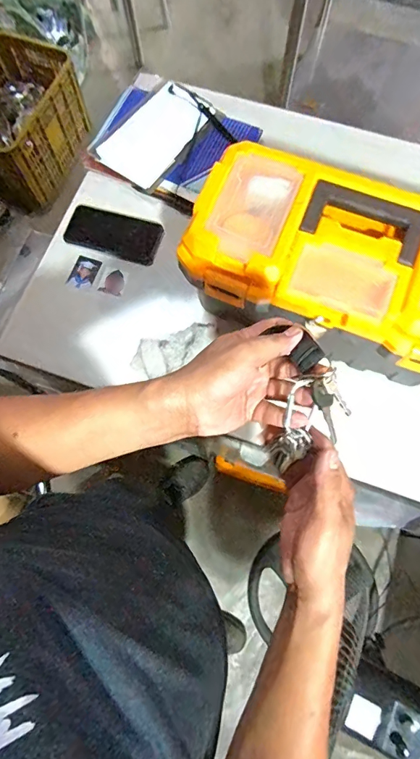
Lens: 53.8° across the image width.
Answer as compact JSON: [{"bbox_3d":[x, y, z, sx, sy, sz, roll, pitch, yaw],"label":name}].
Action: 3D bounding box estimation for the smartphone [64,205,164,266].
[{"bbox_3d":[-0.172,-0.260,0.745,0.170,0.014,0.078,15,75,5],"label":"smartphone"}]

